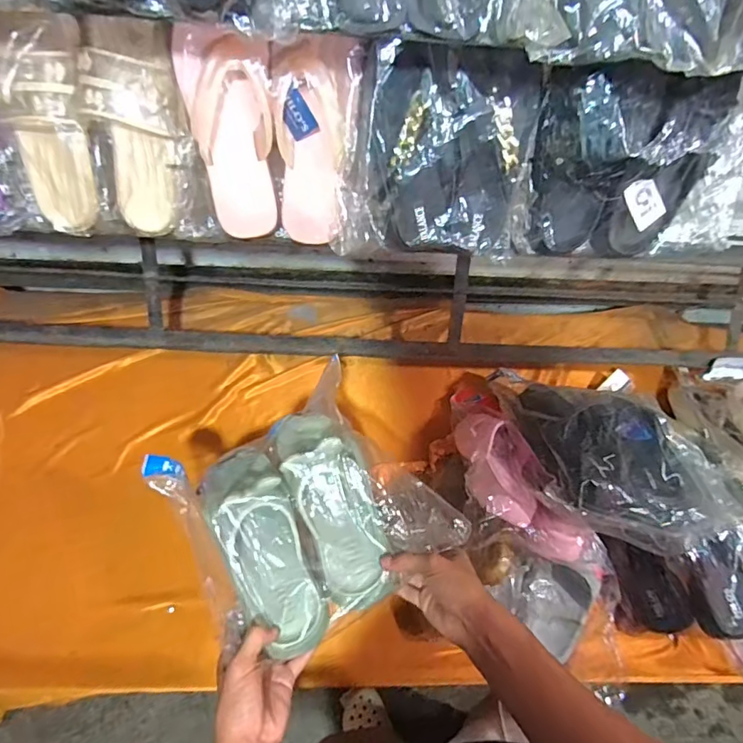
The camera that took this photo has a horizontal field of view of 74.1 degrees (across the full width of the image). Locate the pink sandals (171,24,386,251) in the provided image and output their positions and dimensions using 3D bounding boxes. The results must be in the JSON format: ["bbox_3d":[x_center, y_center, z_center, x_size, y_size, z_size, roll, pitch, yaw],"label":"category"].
[{"bbox_3d":[-0.092,-0.240,0.529,0.187,0.215,0.057,-5,33,4],"label":"pink sandals"}]

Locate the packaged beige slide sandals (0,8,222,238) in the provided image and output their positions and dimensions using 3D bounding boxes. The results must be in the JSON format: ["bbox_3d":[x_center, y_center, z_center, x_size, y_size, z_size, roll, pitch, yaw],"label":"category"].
[{"bbox_3d":[-0.309,-0.266,0.527,0.251,0.242,0.070,0,31,-1],"label":"packaged beige slide sandals"}]

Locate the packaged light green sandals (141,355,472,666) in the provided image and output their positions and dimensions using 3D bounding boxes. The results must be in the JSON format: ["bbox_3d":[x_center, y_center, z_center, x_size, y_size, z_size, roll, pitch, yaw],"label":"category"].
[{"bbox_3d":[-0.078,0.153,0.579,0.295,0.112,0.265,-30,72,-10],"label":"packaged light green sandals"}]

